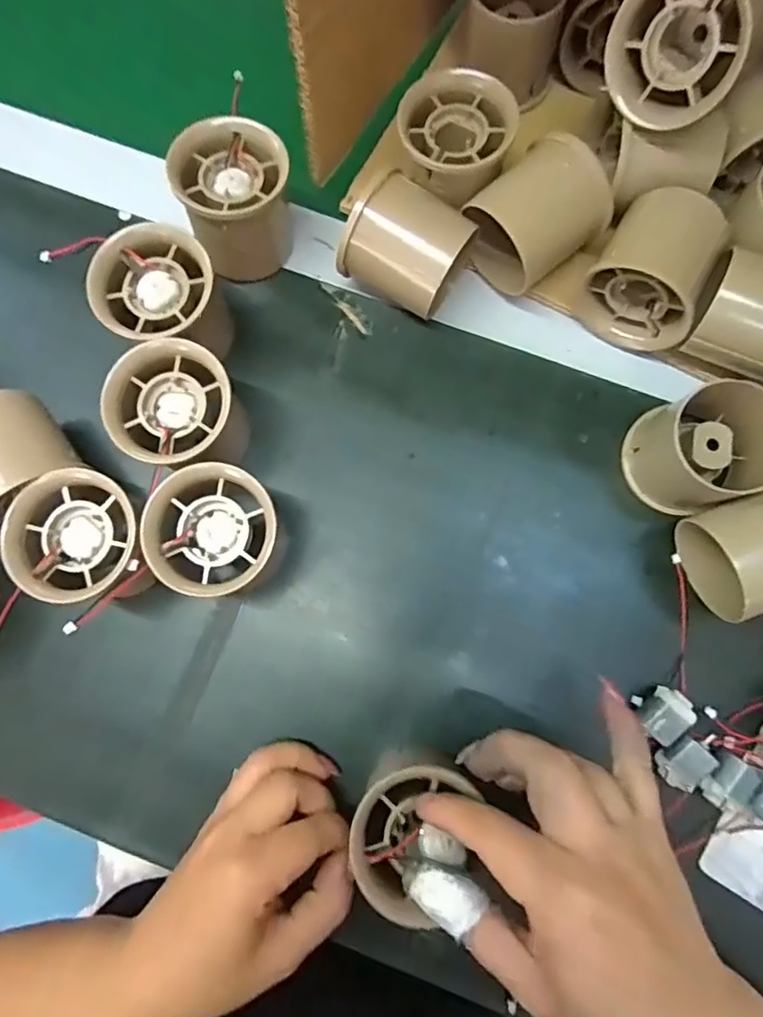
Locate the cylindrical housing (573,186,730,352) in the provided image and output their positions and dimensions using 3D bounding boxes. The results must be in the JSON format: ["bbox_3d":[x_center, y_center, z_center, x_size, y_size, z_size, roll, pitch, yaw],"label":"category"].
[{"bbox_3d":[0.129,-0.114,0.290,0.049,0.054,0.060,23,81,4],"label":"cylindrical housing"}]

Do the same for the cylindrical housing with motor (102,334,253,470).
[{"bbox_3d":[-0.093,-0.043,0.278,0.052,0.052,0.053,0,80,0],"label":"cylindrical housing with motor"}]

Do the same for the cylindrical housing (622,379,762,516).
[{"bbox_3d":[0.151,-0.029,0.276,0.053,0.048,0.054,0,80,0],"label":"cylindrical housing"}]

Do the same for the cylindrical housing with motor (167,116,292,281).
[{"bbox_3d":[-0.071,-0.153,0.296,0.051,0.053,0.054,0,80,0],"label":"cylindrical housing with motor"}]

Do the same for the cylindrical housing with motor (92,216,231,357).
[{"bbox_3d":[-0.104,-0.099,0.283,0.052,0.056,0.048,0,80,0],"label":"cylindrical housing with motor"}]

